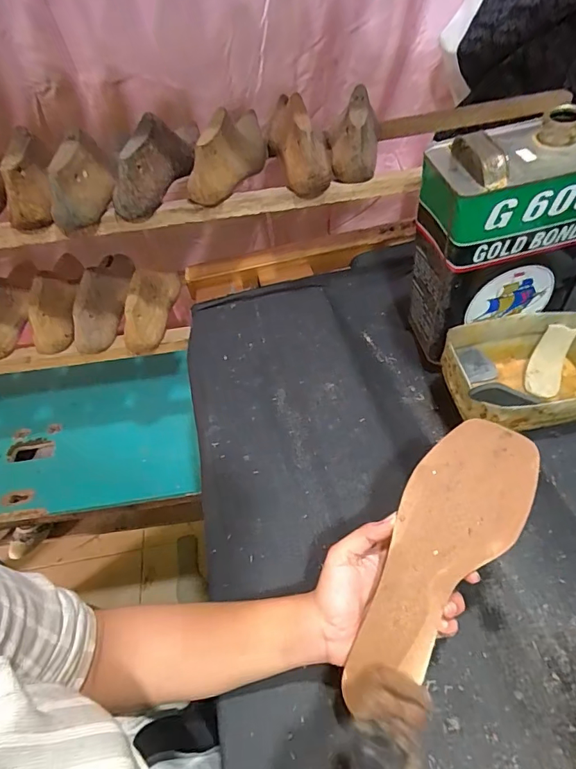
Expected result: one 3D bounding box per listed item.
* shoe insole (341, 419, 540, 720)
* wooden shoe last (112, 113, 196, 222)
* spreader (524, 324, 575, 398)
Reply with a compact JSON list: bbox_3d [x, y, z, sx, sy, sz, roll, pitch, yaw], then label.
[{"bbox_3d":[0.110,0.127,0.329,0.077,0.025,0.229,30,77,27],"label":"shoe insole"},{"bbox_3d":[-0.161,-0.278,0.550,0.050,0.076,0.157,17,53,18],"label":"wooden shoe last"},{"bbox_3d":[0.314,-0.027,0.532,0.039,0.015,0.086,20,93,22],"label":"spreader"}]

